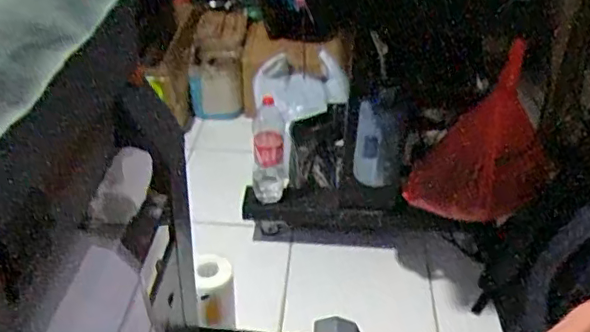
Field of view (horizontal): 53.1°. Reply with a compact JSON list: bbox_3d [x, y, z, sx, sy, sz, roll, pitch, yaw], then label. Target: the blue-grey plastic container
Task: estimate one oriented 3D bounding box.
[{"bbox_3d":[0.202,-0.058,1.401,0.114,0.254,0.098,7,36,8],"label":"blue-grey plastic container"}]

